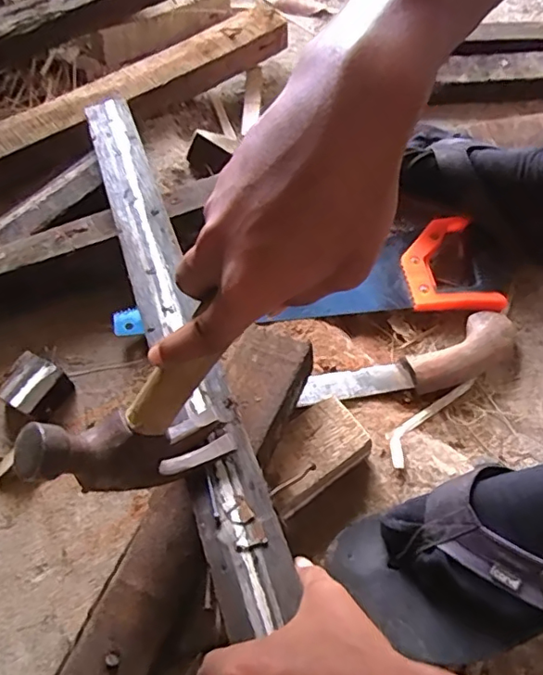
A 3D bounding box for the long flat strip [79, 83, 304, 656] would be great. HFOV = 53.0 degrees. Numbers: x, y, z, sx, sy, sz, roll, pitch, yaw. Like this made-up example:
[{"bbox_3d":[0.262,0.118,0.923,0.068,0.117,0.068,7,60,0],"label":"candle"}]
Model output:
[{"bbox_3d":[-0.097,-0.053,0.472,0.049,0.015,0.570,-18,54,-9],"label":"long flat strip"}]

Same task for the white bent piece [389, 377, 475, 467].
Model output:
[{"bbox_3d":[0.149,0.074,0.508,0.138,0.009,0.026,-32,59,-33],"label":"white bent piece"}]

